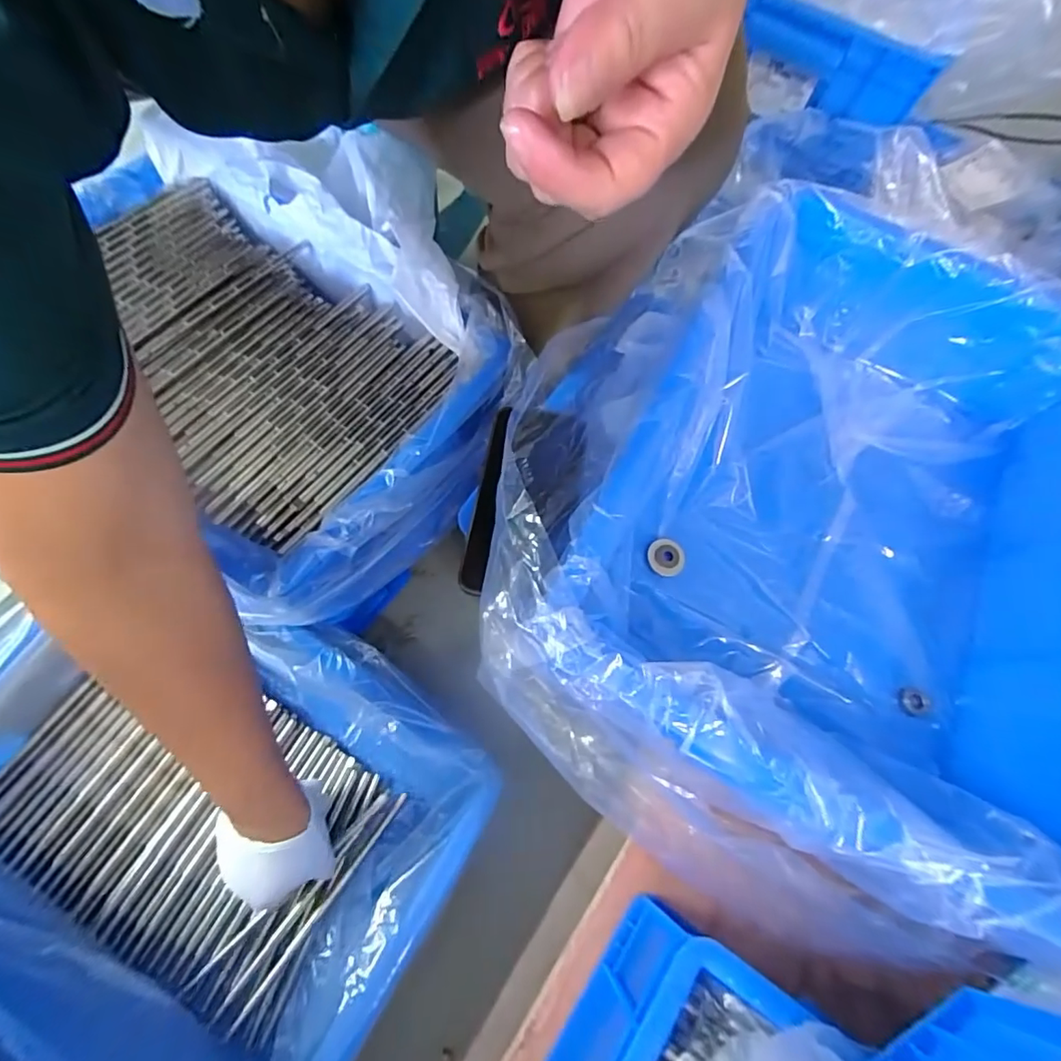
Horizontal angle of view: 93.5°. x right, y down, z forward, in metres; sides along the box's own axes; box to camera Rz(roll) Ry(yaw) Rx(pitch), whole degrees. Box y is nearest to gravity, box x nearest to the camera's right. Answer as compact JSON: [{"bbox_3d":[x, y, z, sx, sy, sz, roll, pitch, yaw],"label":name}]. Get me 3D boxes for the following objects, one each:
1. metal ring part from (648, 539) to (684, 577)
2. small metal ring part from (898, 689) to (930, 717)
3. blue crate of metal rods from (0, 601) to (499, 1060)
[{"bbox_3d":[0.101,0.020,0.374,0.027,0.007,0.028,2,69,-5],"label":"metal ring part"},{"bbox_3d":[0.265,0.119,0.345,0.018,0.004,0.017,0,69,-6],"label":"small metal ring part"},{"bbox_3d":[-0.266,0.231,0.423,0.397,0.136,0.314,30,68,10],"label":"blue crate of metal rods"}]

